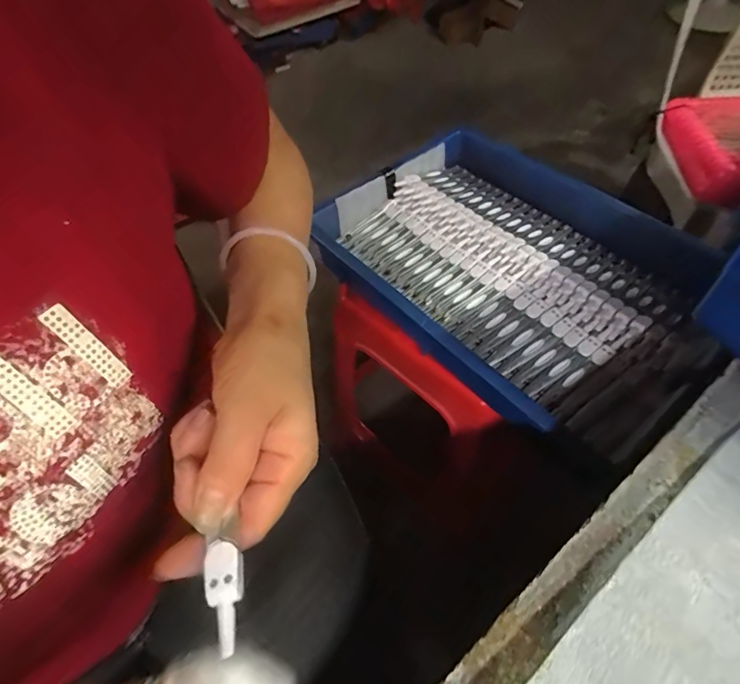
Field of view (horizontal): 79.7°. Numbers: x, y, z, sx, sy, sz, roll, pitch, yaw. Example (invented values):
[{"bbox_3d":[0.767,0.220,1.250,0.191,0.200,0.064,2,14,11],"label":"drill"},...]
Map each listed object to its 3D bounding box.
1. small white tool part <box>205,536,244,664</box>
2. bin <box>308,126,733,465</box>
[{"bbox_3d":[-0.060,0.105,0.185,0.015,0.006,0.043,-12,59,-6],"label":"small white tool part"},{"bbox_3d":[0.152,-0.092,0.504,0.294,0.056,0.413,-36,60,-20],"label":"bin"}]

